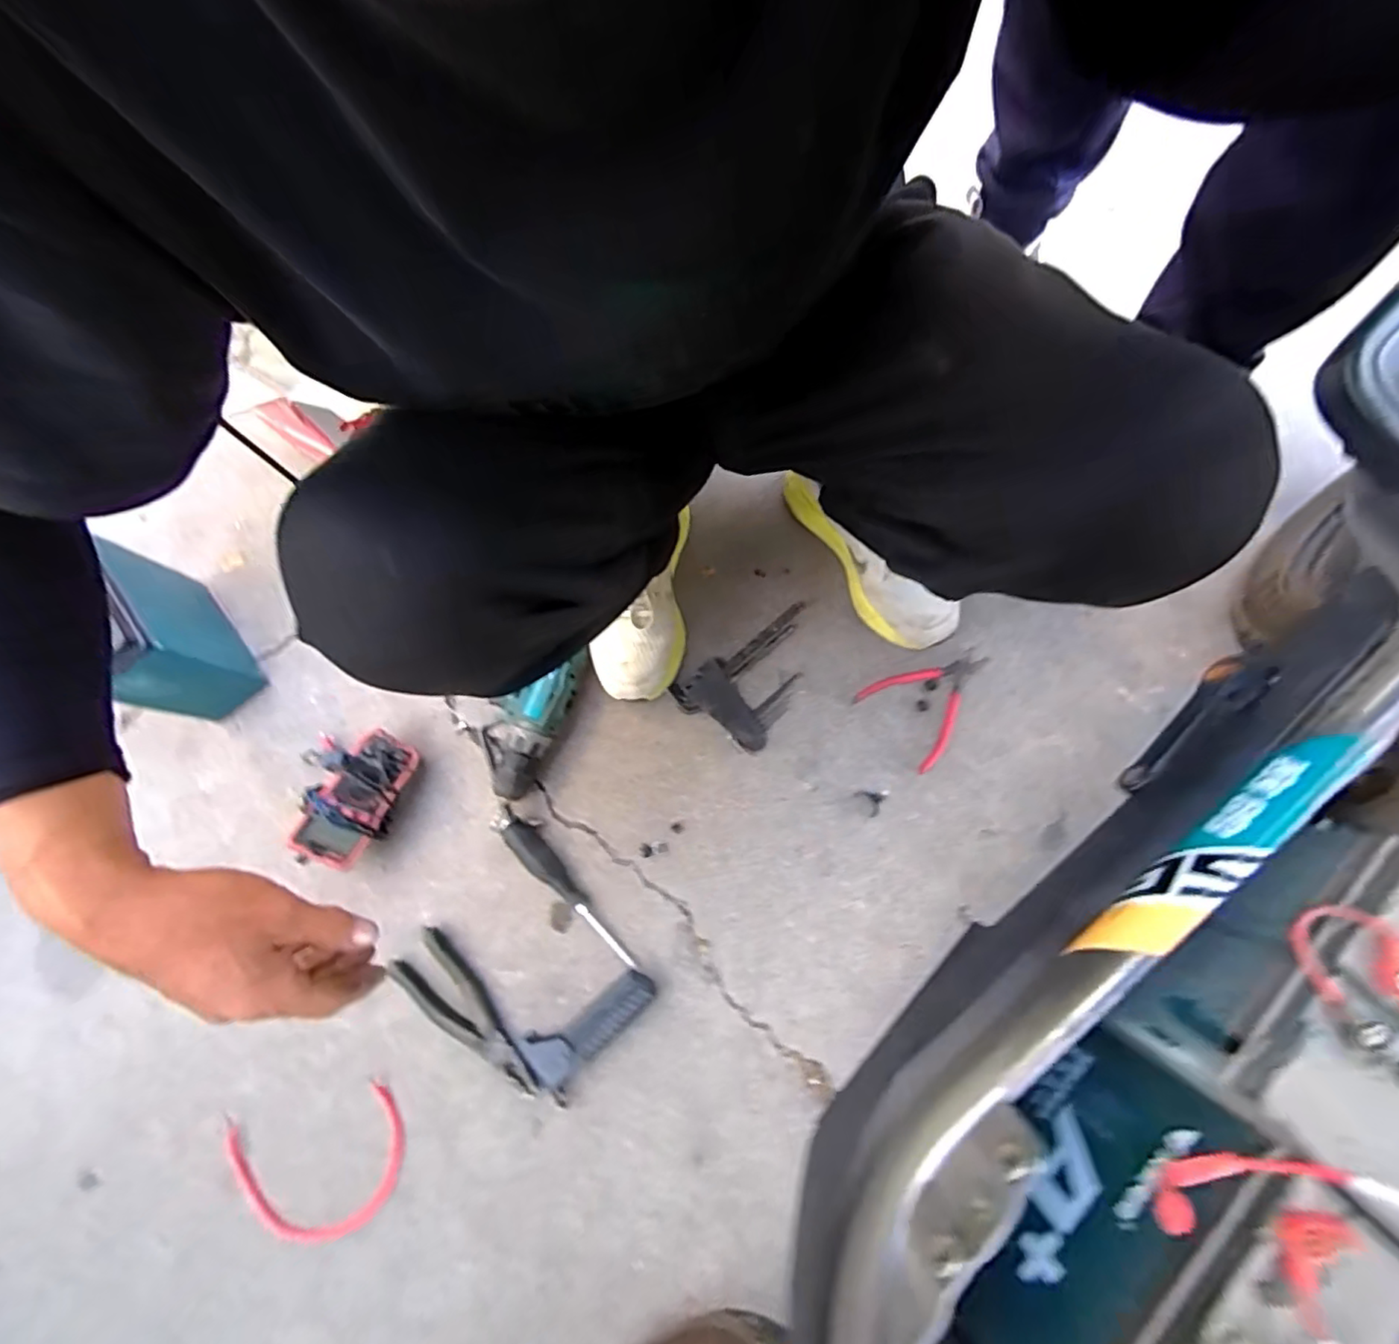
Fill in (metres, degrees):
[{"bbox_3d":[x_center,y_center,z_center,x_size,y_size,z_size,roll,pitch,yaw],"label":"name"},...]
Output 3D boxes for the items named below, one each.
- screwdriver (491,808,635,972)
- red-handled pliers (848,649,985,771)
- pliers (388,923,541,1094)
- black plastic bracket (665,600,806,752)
[{"bbox_3d":[-0.143,0.223,0.613,0.028,0.026,0.205,-42,75,-8],"label":"screwdriver"},{"bbox_3d":[0.258,0.023,0.653,0.143,0.015,0.107,-41,75,-7],"label":"red-handled pliers"},{"bbox_3d":[-0.230,0.344,0.588,0.063,0.018,0.187,-44,75,-8],"label":"pliers"},{"bbox_3d":[0.068,0.016,0.661,0.173,0.017,0.108,-34,74,-5],"label":"black plastic bracket"}]

